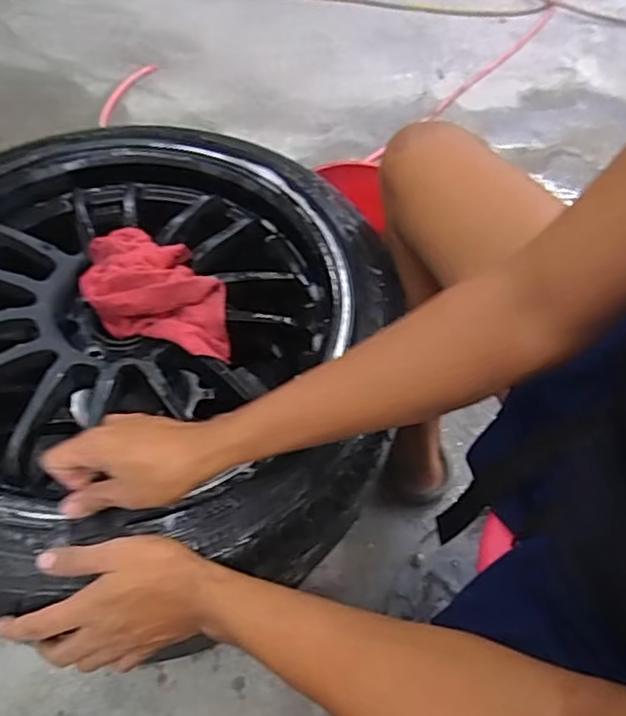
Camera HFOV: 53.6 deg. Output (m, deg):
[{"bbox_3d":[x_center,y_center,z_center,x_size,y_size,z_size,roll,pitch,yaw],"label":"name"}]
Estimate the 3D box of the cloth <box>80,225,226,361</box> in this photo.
[{"bbox_3d":[-0.154,-0.066,0.635,0.172,0.064,0.096,25,58,13],"label":"cloth"}]

